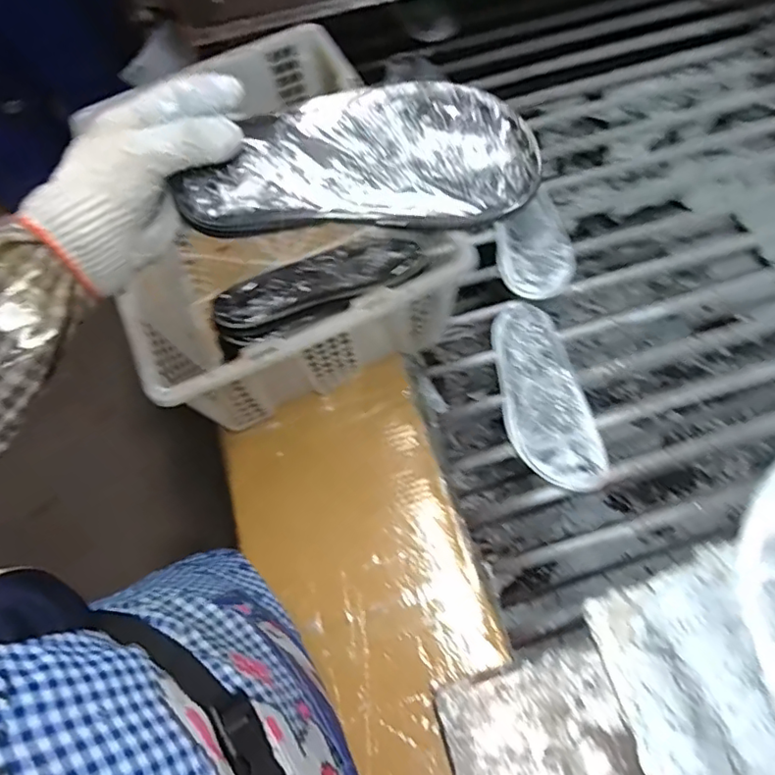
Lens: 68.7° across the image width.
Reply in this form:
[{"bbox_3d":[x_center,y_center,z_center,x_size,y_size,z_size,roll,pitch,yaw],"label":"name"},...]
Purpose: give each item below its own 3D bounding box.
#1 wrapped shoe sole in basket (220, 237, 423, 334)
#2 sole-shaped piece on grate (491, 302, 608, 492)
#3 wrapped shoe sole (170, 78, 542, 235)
[{"bbox_3d":[-0.077,-0.122,0.635,0.236,0.034,0.089,-33,64,-12],"label":"wrapped shoe sole in basket"},{"bbox_3d":[0.194,0.004,0.700,0.095,0.024,0.246,-5,61,-3],"label":"sole-shaped piece on grate"},{"bbox_3d":[-0.020,-0.158,0.393,0.232,0.025,0.096,-4,87,-1],"label":"wrapped shoe sole"}]

